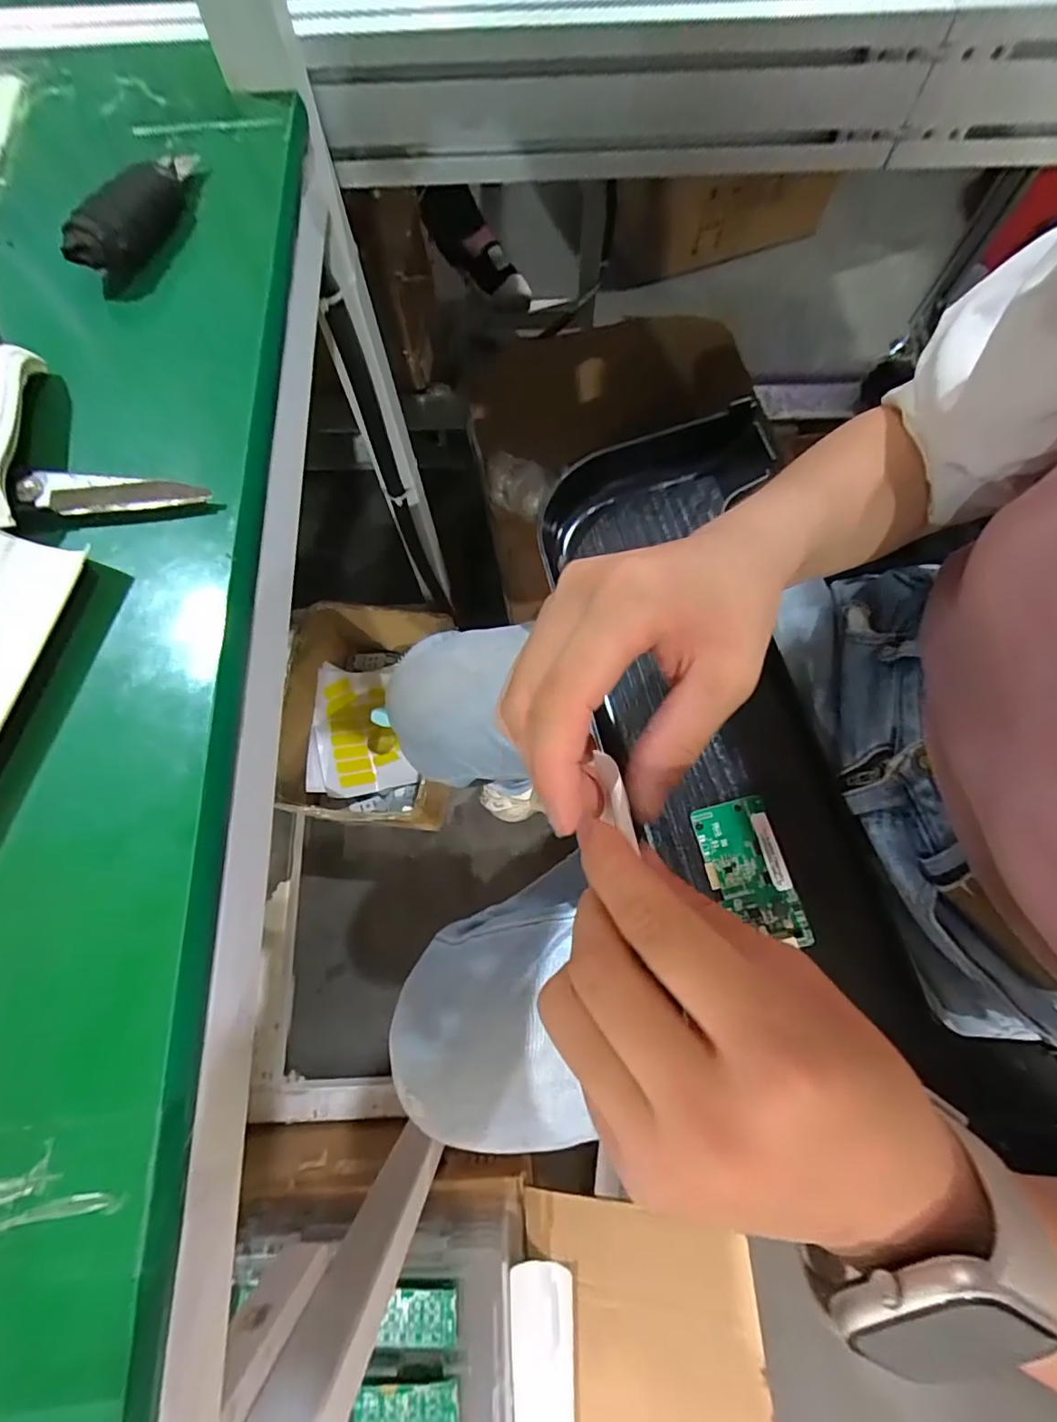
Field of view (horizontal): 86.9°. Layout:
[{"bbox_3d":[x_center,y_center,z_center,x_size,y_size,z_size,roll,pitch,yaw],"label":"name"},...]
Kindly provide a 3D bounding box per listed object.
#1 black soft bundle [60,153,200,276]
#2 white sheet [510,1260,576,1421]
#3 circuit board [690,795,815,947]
[{"bbox_3d":[-0.198,-0.257,0.283,0.021,0.021,0.092,20,74,7],"label":"black soft bundle"},{"bbox_3d":[0.018,0.694,0.554,0.060,0.031,0.238,-2,73,1],"label":"white sheet"},{"bbox_3d":[0.143,0.104,0.361,0.048,0.006,0.091,-14,73,-3],"label":"circuit board"}]

